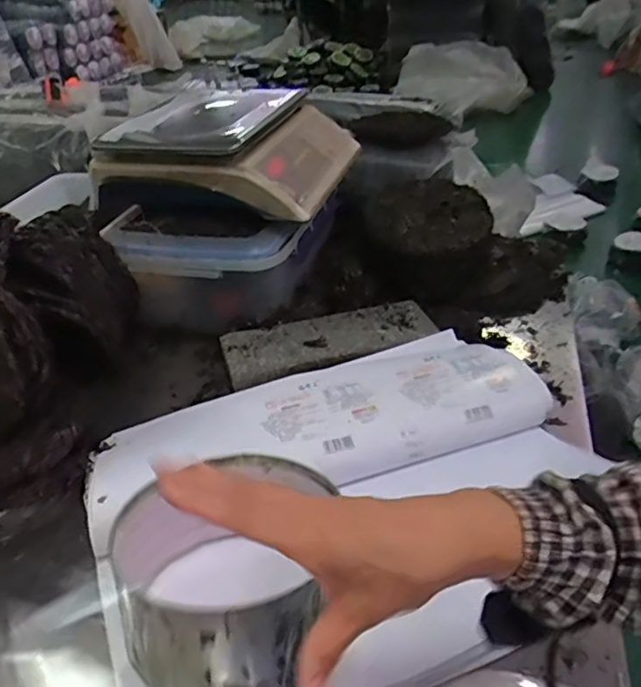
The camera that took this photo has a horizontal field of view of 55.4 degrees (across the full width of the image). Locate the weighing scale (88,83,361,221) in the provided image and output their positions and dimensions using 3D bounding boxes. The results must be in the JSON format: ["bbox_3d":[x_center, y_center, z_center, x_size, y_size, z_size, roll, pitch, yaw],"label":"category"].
[{"bbox_3d":[-0.140,-0.321,0.968,0.341,0.095,0.331,5,35,11],"label":"weighing scale"}]

